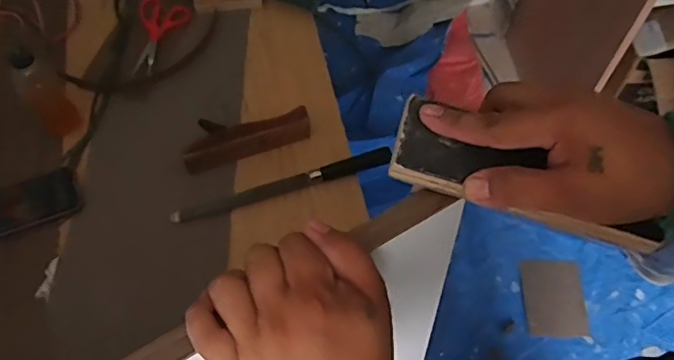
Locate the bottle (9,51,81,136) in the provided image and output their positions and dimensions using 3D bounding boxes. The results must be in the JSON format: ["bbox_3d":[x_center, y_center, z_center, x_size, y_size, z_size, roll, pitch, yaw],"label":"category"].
[{"bbox_3d":[-0.434,-0.129,0.822,0.057,0.154,0.065,-38,67,-17],"label":"bottle"}]

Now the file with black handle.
[{"bbox_3d":[-0.075,0.007,0.825,0.331,0.029,0.025,-19,63,-8],"label":"file with black handle"}]

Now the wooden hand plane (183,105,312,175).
[{"bbox_3d":[-0.140,-0.071,0.849,0.196,0.048,0.075,-21,63,-9],"label":"wooden hand plane"}]

